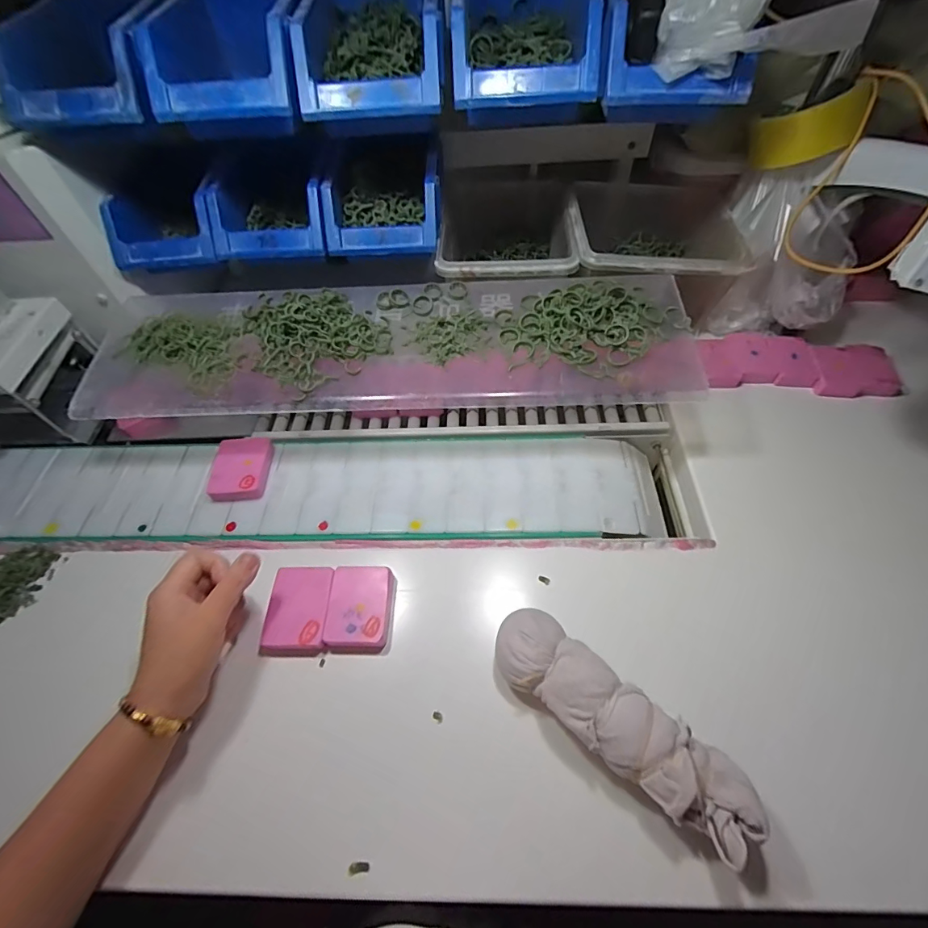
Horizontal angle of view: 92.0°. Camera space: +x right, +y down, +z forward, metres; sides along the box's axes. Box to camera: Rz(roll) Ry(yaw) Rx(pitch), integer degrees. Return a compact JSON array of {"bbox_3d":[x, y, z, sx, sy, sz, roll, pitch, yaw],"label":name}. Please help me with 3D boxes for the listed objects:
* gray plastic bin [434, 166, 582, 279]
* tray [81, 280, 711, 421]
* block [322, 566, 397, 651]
[{"bbox_3d":[0.055,-0.285,0.578,0.162,0.083,0.215,0,56,4],"label":"gray plastic bin"},{"bbox_3d":[-0.080,-0.128,0.457,0.615,0.041,0.176,-2,56,3],"label":"tray"},{"bbox_3d":[-0.092,0.129,0.405,0.054,0.016,0.072,-1,56,3],"label":"block"}]

